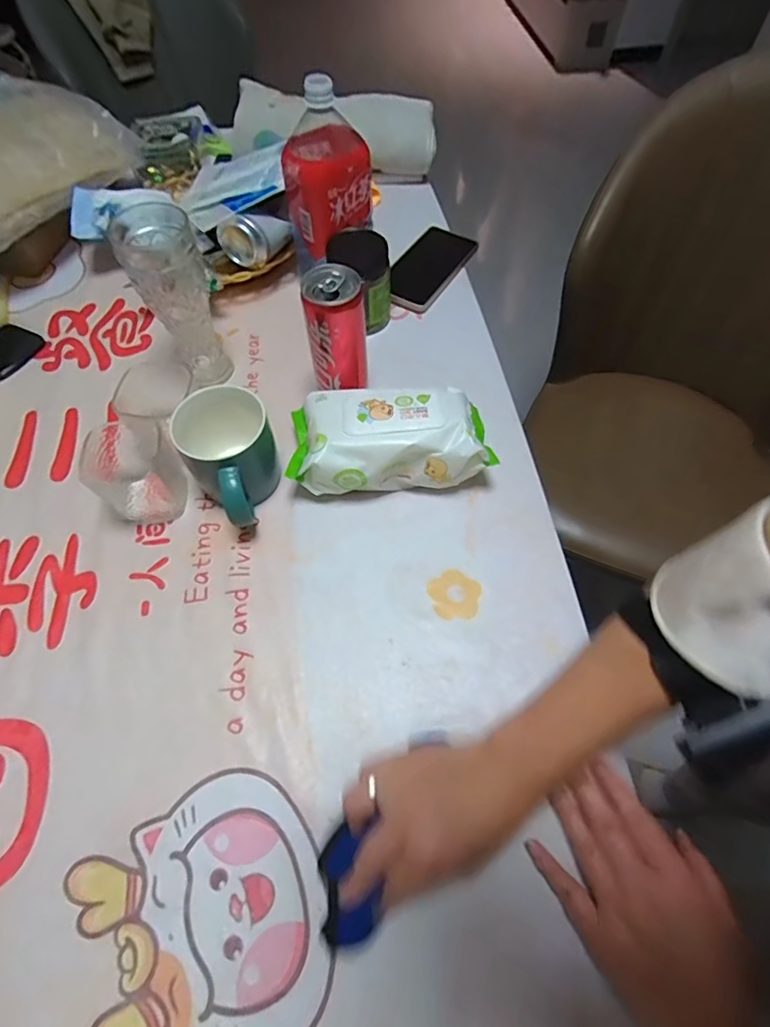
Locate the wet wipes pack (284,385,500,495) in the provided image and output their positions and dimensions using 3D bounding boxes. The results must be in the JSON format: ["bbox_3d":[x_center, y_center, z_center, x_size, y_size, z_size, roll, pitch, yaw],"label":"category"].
[{"bbox_3d":[0.003,-0.068,0.486,0.184,0.077,0.099,3,60,2],"label":"wet wipes pack"}]

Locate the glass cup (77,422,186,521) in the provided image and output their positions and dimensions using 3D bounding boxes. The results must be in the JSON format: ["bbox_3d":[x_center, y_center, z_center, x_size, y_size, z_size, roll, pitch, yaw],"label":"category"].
[{"bbox_3d":[-0.238,-0.037,0.480,0.079,0.064,0.079,0,60,0],"label":"glass cup"}]

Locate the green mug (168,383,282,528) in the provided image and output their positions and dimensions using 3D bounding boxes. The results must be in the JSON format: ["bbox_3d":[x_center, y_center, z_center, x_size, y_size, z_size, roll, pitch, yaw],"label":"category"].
[{"bbox_3d":[-0.137,-0.047,0.468,0.081,0.089,0.111,-30,64,-15],"label":"green mug"}]

